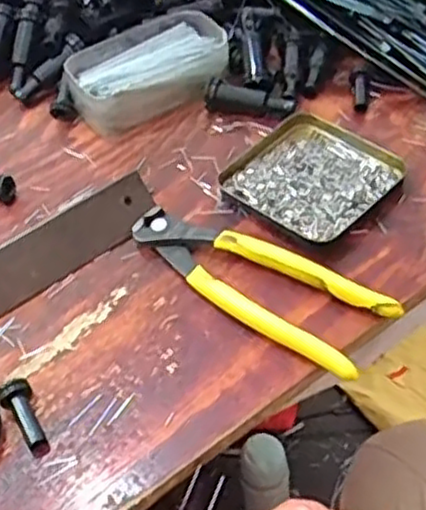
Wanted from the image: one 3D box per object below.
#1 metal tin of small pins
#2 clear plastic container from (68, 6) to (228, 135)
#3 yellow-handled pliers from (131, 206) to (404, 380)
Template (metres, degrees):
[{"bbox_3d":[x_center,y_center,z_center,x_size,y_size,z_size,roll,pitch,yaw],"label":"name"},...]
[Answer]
[{"bbox_3d":[0.065,-0.054,0.487,0.097,0.009,0.093,-38,61,-23],"label":"metal tin of small pins"},{"bbox_3d":[-0.050,-0.140,0.563,0.123,0.037,0.079,-21,51,-12],"label":"clear plastic container"},{"bbox_3d":[0.024,0.011,0.431,0.163,0.018,0.054,29,58,27],"label":"yellow-handled pliers"}]

